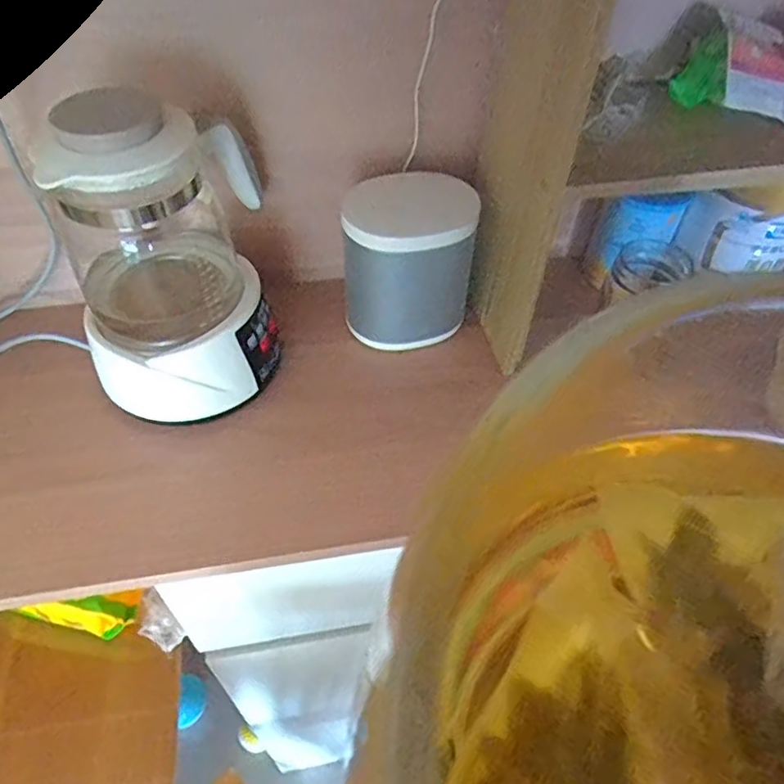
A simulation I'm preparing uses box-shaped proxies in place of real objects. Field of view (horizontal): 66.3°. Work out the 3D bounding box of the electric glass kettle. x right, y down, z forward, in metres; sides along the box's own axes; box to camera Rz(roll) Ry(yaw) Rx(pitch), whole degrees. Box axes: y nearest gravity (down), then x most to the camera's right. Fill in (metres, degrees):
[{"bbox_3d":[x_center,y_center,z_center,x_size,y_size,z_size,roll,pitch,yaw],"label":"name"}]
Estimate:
[{"bbox_3d":[-0.191,-0.114,0.519,0.170,0.244,0.175,-11,51,-11],"label":"electric glass kettle"}]

